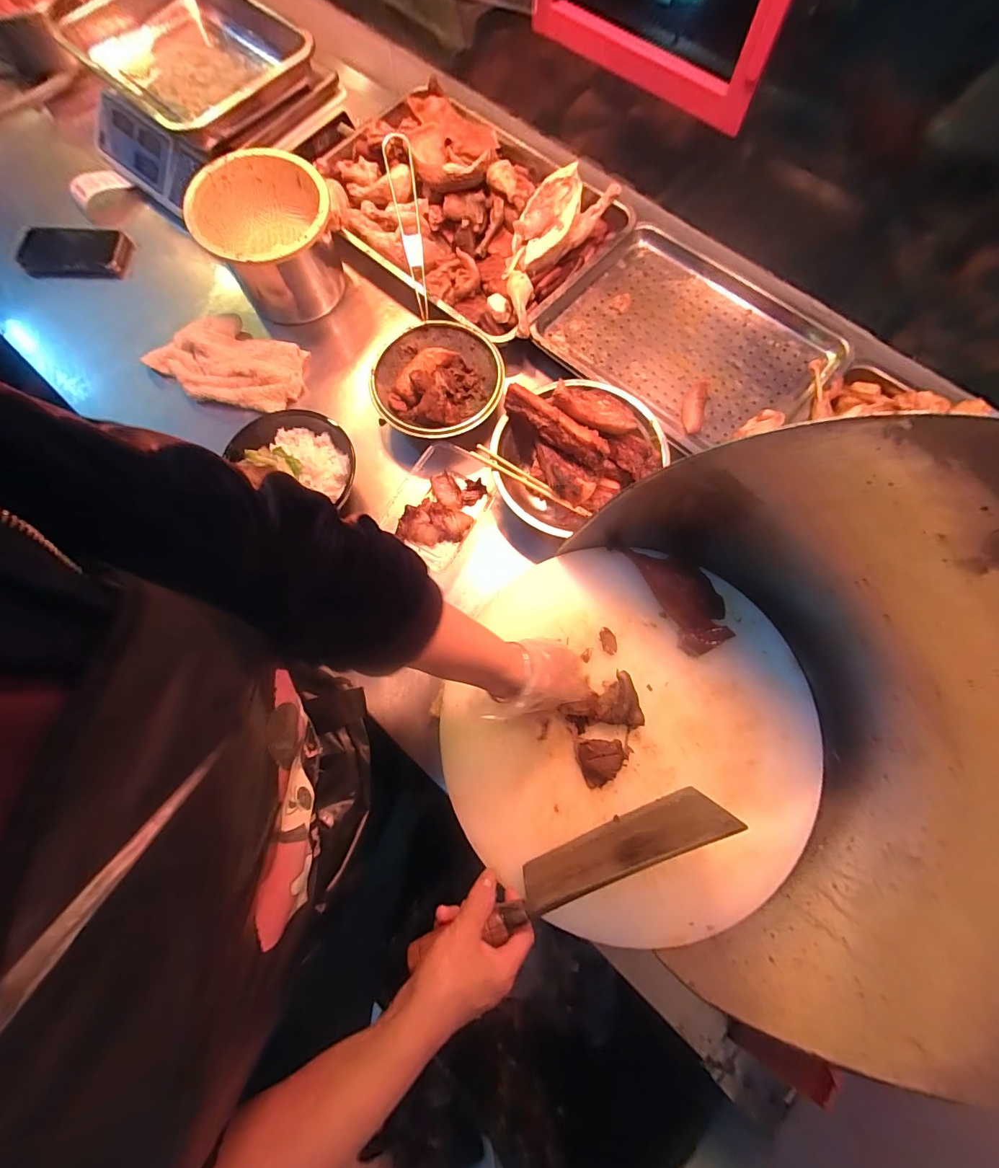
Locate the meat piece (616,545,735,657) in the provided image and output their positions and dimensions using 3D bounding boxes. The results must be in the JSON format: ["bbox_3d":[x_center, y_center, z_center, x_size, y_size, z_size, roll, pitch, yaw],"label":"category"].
[{"bbox_3d":[0.205,0.005,0.504,0.063,0.038,0.155,-28,77,-7],"label":"meat piece"}]

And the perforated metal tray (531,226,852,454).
[{"bbox_3d":[0.273,-0.352,0.635,0.380,0.034,0.283,37,76,9],"label":"perforated metal tray"}]

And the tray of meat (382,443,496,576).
[{"bbox_3d":[-0.077,-0.106,0.590,0.112,0.039,0.163,27,77,7],"label":"tray of meat"}]

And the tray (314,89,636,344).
[{"bbox_3d":[-0.068,-0.602,0.690,0.486,0.077,0.330,41,79,10],"label":"tray"}]

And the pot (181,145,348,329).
[{"bbox_3d":[-0.334,-0.503,0.652,0.187,0.143,0.158,-29,77,-7],"label":"pot"}]

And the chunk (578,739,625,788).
[{"bbox_3d":[0.111,0.193,0.468,0.046,0.019,0.048,-6,75,-1],"label":"chunk"}]

